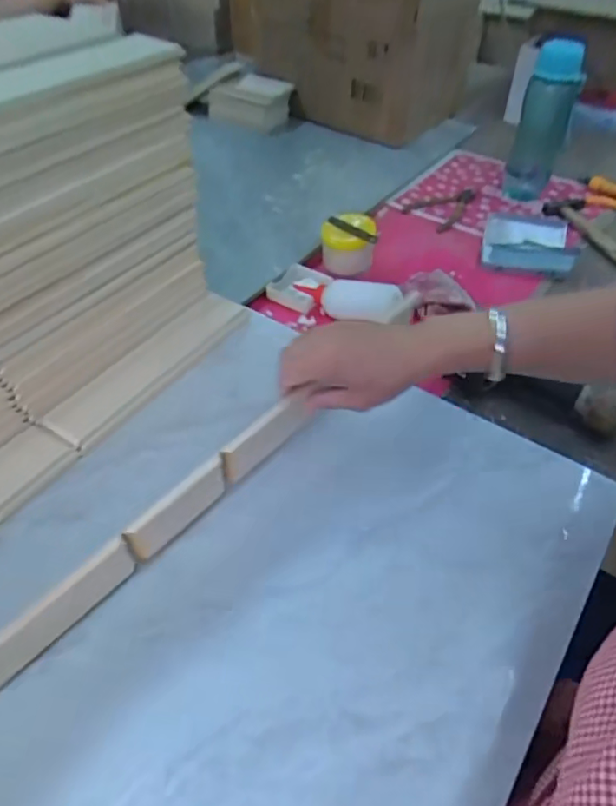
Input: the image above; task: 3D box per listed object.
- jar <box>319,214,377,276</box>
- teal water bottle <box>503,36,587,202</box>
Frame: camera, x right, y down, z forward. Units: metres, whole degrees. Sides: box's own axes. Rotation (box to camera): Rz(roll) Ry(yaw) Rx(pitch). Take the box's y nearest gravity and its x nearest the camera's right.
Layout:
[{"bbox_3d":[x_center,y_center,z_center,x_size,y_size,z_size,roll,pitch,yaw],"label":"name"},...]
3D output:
[{"bbox_3d":[0.060,-0.236,0.822,0.079,0.066,0.069,4,47,2],"label":"jar"},{"bbox_3d":[0.389,-0.464,0.917,0.083,0.226,0.071,14,48,12],"label":"teal water bottle"}]

